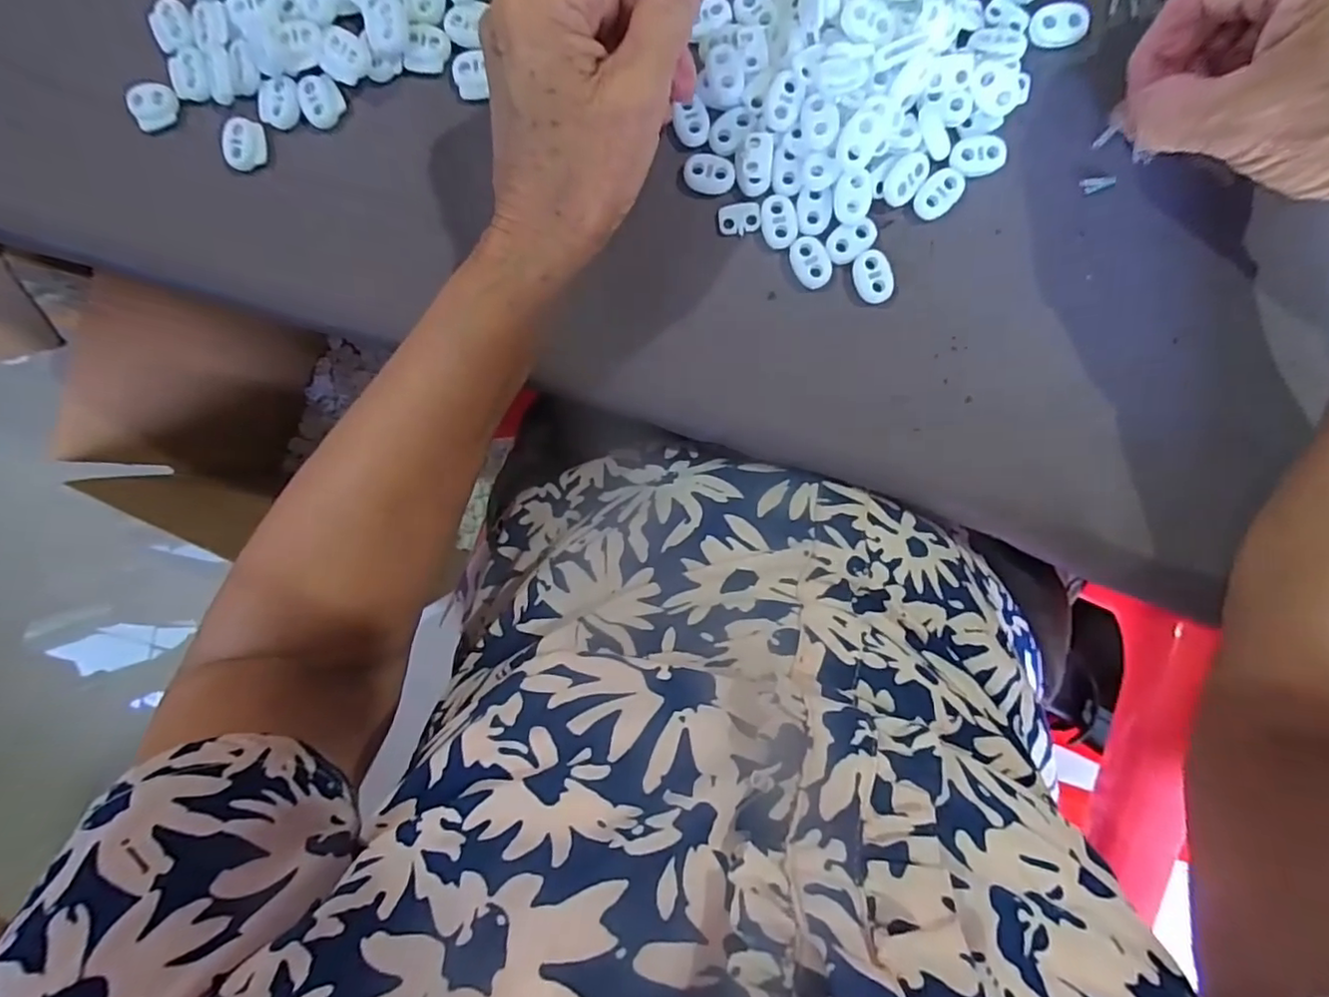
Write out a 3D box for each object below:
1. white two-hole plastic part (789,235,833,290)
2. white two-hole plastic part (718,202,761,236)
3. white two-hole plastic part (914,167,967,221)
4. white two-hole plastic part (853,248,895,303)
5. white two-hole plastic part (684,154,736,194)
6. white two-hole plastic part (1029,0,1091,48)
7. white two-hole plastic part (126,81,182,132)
[{"bbox_3d":[0.064,-0.103,0.261,0.016,0.004,0.022,-29,92,7],"label":"white two-hole plastic part"},{"bbox_3d":[0.033,-0.124,0.263,0.018,0.004,0.013,-6,94,5],"label":"white two-hole plastic part"},{"bbox_3d":[0.117,-0.130,0.255,0.023,0.004,0.016,-45,90,7],"label":"white two-hole plastic part"},{"bbox_3d":[0.091,-0.096,0.260,0.016,0.004,0.022,-16,93,6],"label":"white two-hole plastic part"},{"bbox_3d":[0.020,-0.143,0.262,0.022,0.004,0.015,11,96,4],"label":"white two-hole plastic part"},{"bbox_3d":[0.163,-0.196,0.246,0.022,0.004,0.018,-4,94,5],"label":"white two-hole plastic part"},{"bbox_3d":[-0.241,-0.185,0.280,0.023,0.008,0.016,-21,93,6],"label":"white two-hole plastic part"}]

